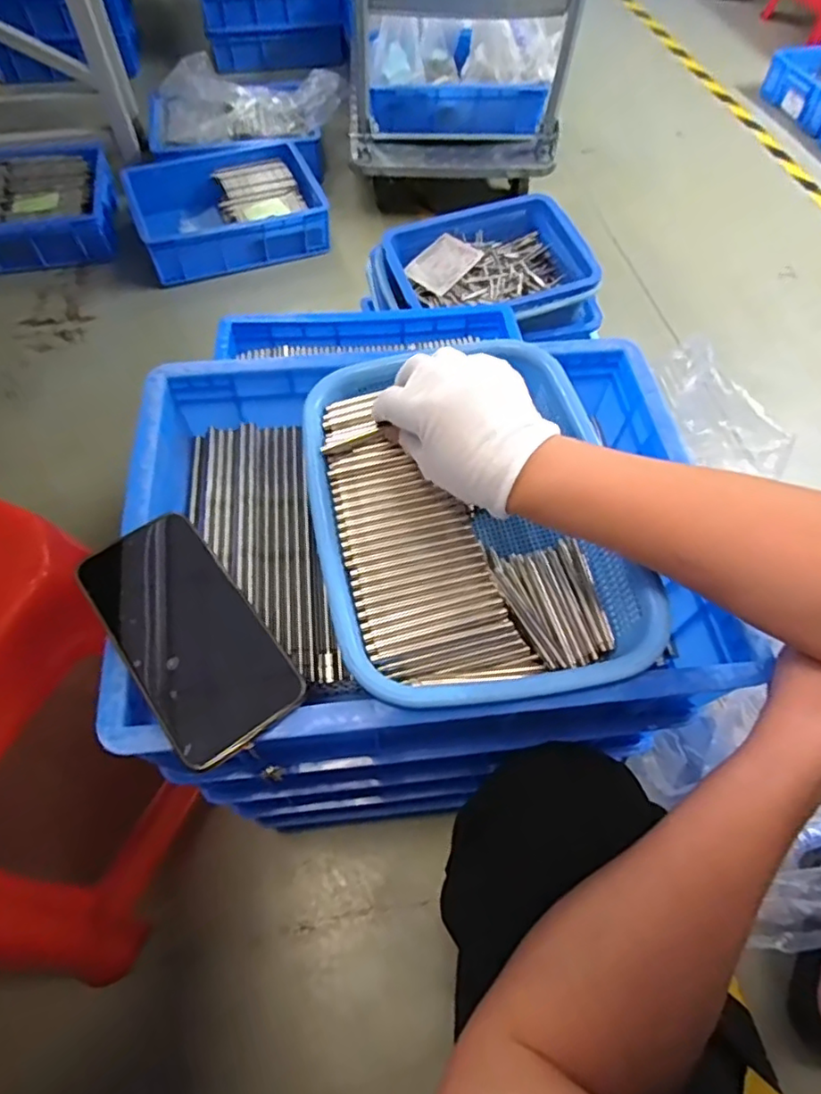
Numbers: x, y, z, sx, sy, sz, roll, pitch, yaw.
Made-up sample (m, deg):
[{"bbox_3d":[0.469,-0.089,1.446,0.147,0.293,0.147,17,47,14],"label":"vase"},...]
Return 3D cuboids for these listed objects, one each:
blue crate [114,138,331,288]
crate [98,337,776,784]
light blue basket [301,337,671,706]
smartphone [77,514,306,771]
[{"bbox_3d":[-0.425,-0.794,1.382,0.416,0.111,0.345,-21,62,-14],"label":"blue crate"},{"bbox_3d":[0.004,-0.013,0.446,0.394,0.099,0.304,-6,60,-5],"label":"crate"},{"bbox_3d":[0.038,-0.024,0.438,0.207,0.071,0.284,-8,64,-7],"label":"light blue basket"},{"bbox_3d":[-0.133,0.049,0.358,0.075,0.008,0.153,-33,66,-20],"label":"smartphone"}]

